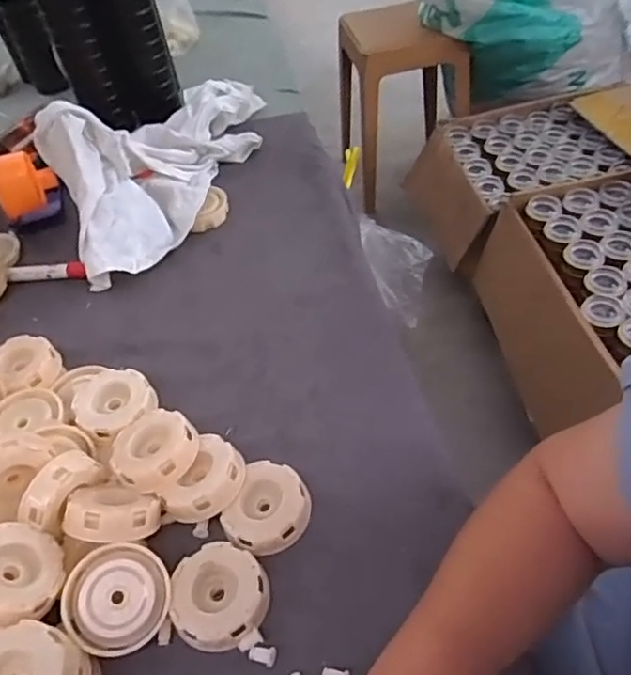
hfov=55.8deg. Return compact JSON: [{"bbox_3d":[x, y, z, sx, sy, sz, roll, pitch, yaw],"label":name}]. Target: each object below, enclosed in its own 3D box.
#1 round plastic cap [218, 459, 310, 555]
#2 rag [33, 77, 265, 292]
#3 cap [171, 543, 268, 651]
[{"bbox_3d":[-0.034,0.130,0.448,0.059,0.023,0.066,16,52,21],"label":"round plastic cap"},{"bbox_3d":[-0.182,-0.239,0.711,0.139,0.157,0.431,10,51,17],"label":"rag"},{"bbox_3d":[-0.066,0.178,0.413,0.065,0.016,0.065,-4,48,5],"label":"cap"}]

